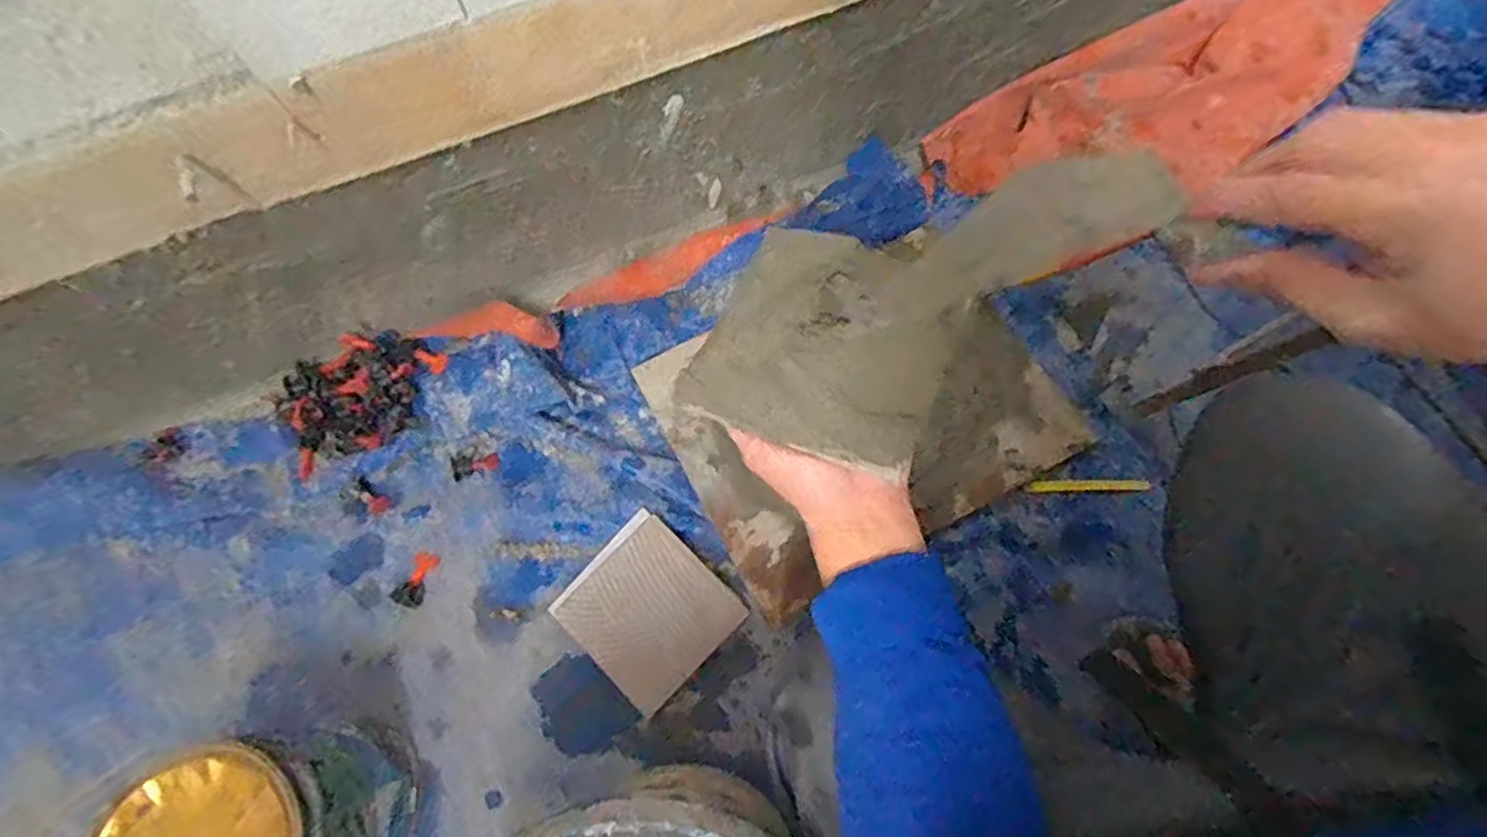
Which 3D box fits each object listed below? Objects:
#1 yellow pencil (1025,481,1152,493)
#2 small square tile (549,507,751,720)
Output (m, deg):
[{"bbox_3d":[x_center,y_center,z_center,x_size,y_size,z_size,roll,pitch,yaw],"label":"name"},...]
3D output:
[{"bbox_3d":[0.387,0.077,0.745,0.137,0.012,0.012,-1,73,2],"label":"yellow pencil"},{"bbox_3d":[-0.102,0.203,0.703,0.158,0.023,0.148,43,79,13],"label":"small square tile"}]

